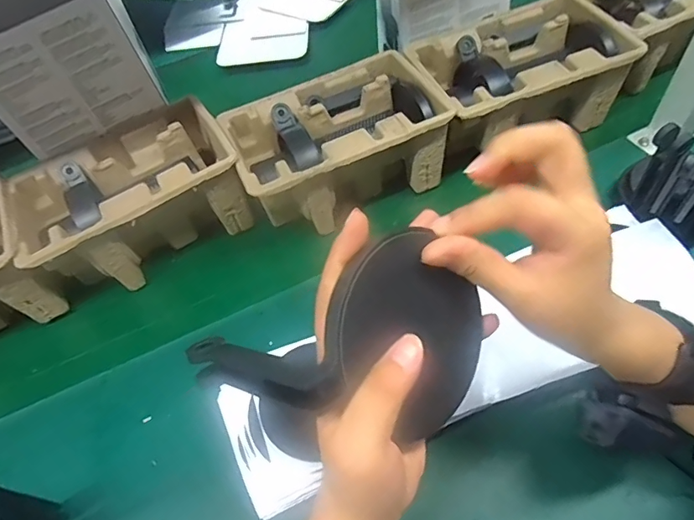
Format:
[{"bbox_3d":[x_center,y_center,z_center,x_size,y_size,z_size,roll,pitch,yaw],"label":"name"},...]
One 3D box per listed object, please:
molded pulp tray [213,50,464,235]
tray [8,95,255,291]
[{"bbox_3d":[-0.010,-0.127,0.538,0.221,0.098,0.143,-22,56,-11],"label":"molded pulp tray"},{"bbox_3d":[-0.232,-0.066,0.529,0.223,0.096,0.143,-30,58,-16],"label":"tray"}]

